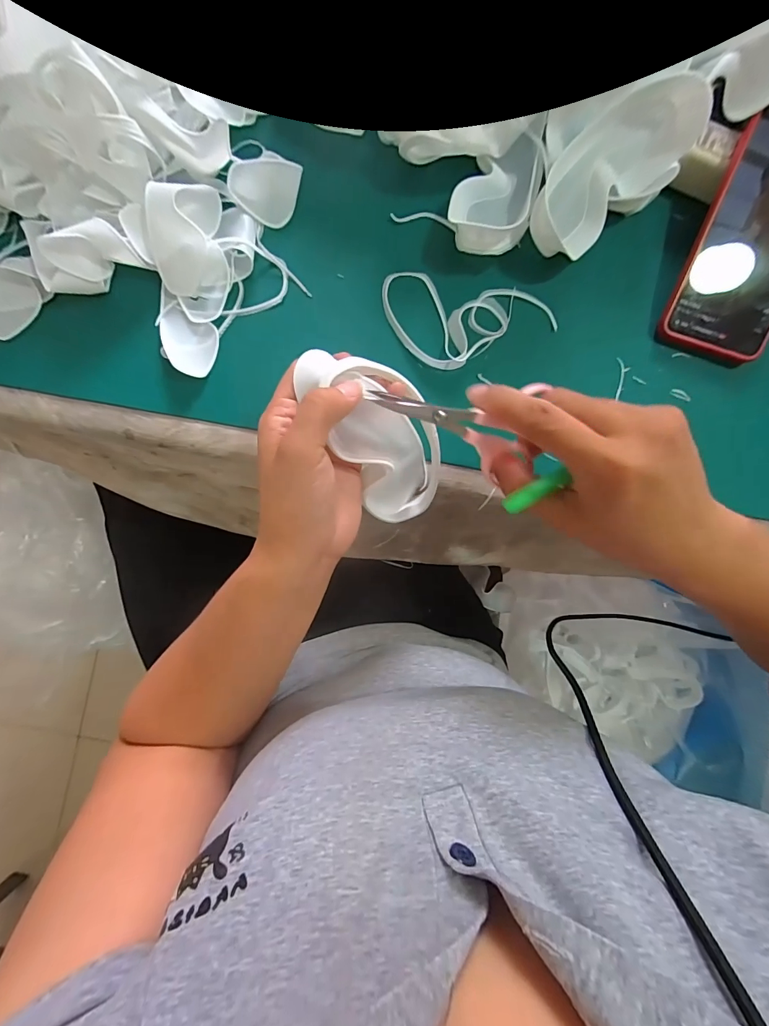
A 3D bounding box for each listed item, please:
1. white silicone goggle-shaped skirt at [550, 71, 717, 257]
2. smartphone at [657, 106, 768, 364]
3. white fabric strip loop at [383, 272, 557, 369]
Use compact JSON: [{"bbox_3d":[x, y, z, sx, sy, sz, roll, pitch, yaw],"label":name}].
[{"bbox_3d":[0.170,-0.256,0.296,0.116,0.047,0.062,-42,88,-3],"label":"white silicone goggle-shaped skirt"},{"bbox_3d":[0.273,-0.203,0.290,0.075,0.013,0.168,22,100,8],"label":"smartphone"},{"bbox_3d":[0.065,-0.148,0.315,0.137,0.013,0.074,10,86,0],"label":"white fabric strip loop"}]

